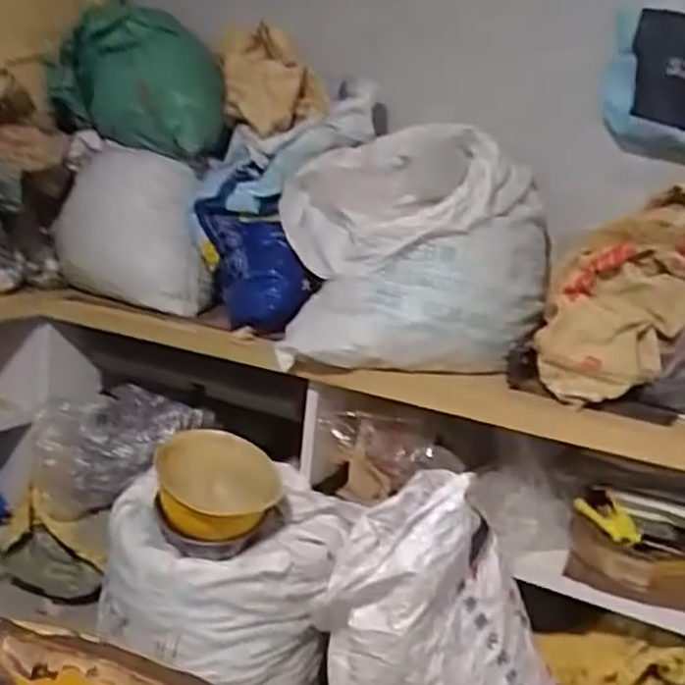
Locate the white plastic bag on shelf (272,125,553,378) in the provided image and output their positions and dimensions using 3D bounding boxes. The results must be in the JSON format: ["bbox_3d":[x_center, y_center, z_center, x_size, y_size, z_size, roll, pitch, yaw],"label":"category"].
[{"bbox_3d":[0.155,-0.208,1.566,0.540,0.559,0.290,-3,-11,17],"label":"white plastic bag on shelf"}]

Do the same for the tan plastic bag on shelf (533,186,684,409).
[{"bbox_3d":[0.592,-0.078,1.348,0.407,0.414,0.192,10,13,22],"label":"tan plastic bag on shelf"}]

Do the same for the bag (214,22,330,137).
[{"bbox_3d":[-0.171,-0.615,1.730,0.221,0.218,0.237,2,12,-16],"label":"bag"}]

